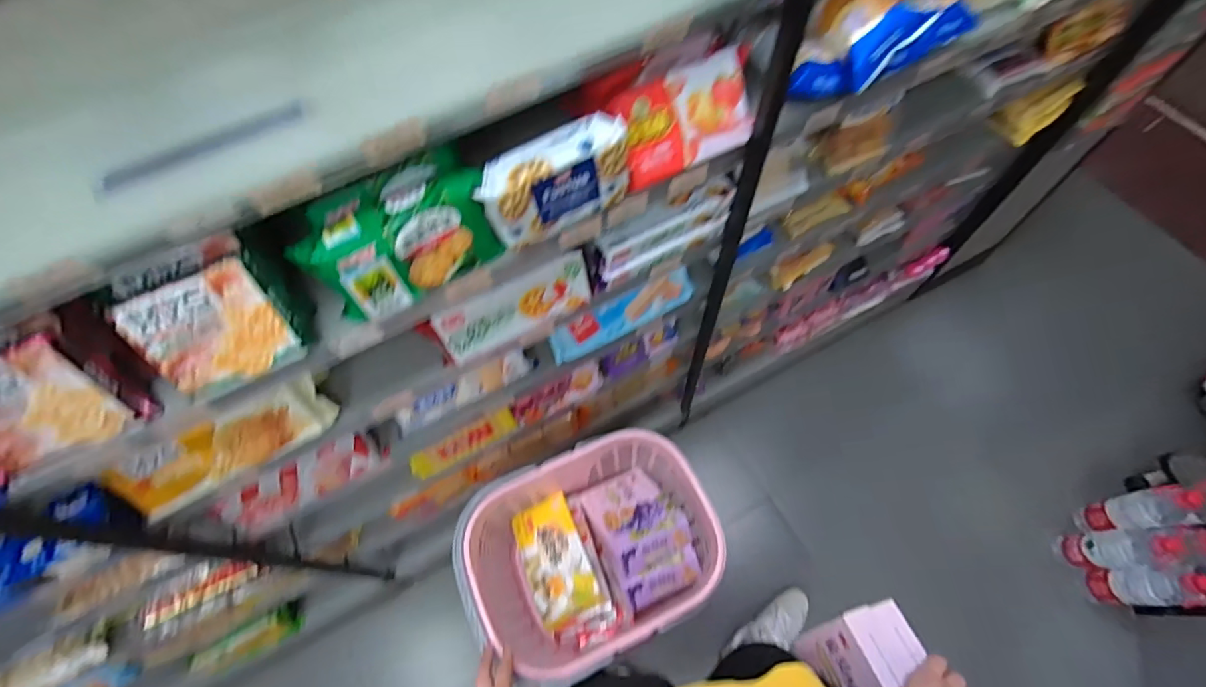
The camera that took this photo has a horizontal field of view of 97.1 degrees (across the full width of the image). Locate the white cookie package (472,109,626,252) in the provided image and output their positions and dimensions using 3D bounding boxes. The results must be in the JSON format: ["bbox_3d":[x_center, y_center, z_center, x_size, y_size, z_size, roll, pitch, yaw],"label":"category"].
[{"bbox_3d":[-0.054,-0.179,0.587,0.166,0.094,0.056,-27,66,-10],"label":"white cookie package"}]

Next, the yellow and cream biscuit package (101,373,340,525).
[{"bbox_3d":[-0.467,0.130,0.664,0.242,0.082,0.043,-30,67,-12],"label":"yellow and cream biscuit package"}]

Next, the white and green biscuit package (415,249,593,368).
[{"bbox_3d":[-0.131,-0.055,0.738,0.226,0.099,0.045,-27,51,-11],"label":"white and green biscuit package"}]

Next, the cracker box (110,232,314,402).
[{"bbox_3d":[-0.386,-0.022,0.534,0.142,0.126,0.048,-28,35,-12],"label":"cracker box"}]

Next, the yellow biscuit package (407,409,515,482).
[{"bbox_3d":[-0.268,0.193,1.018,0.213,0.079,0.031,-27,66,-10],"label":"yellow biscuit package"}]

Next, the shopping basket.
[{"bbox_3d":[-0.018,0.356,0.928,0.390,0.201,0.301,-22,65,-8],"label":"shopping basket"}]

